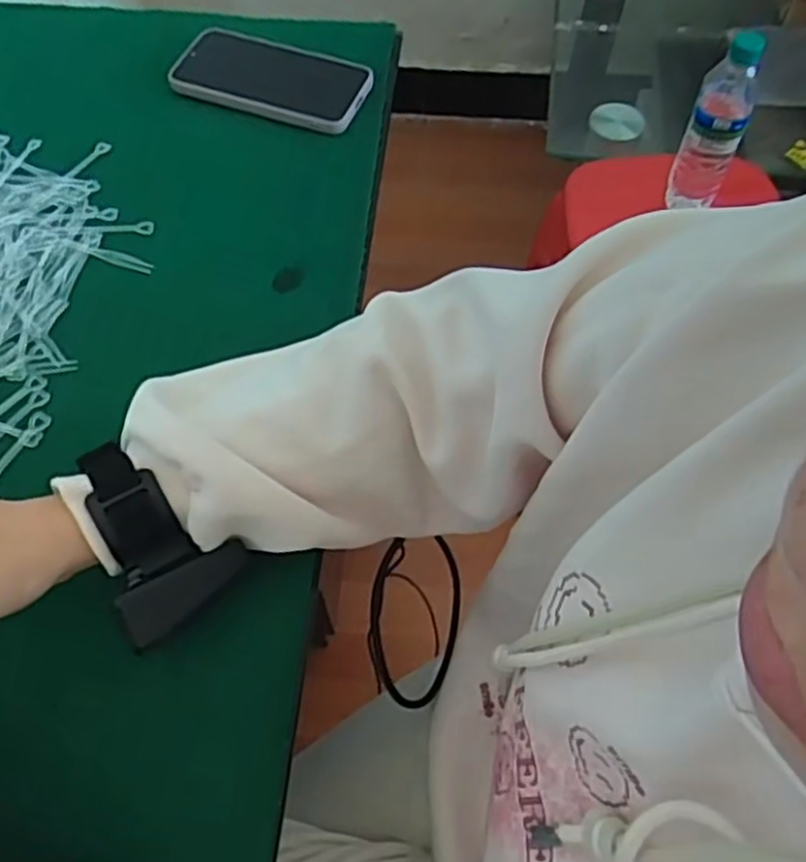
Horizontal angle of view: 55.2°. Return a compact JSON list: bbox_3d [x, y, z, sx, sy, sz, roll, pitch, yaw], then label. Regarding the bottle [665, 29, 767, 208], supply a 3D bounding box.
[{"bbox_3d":[0.360,-0.342,0.897,0.062,0.242,0.054,25,63,14],"label":"bottle"}]

